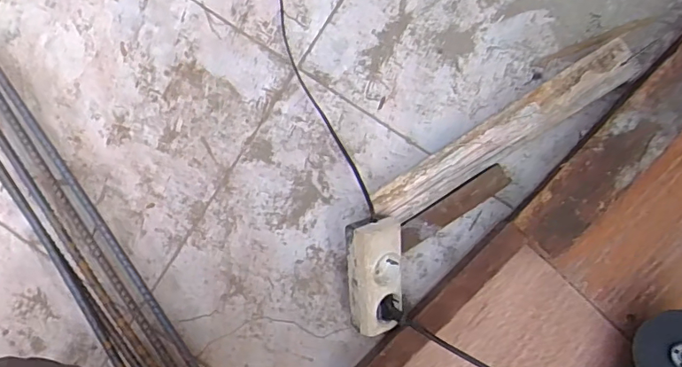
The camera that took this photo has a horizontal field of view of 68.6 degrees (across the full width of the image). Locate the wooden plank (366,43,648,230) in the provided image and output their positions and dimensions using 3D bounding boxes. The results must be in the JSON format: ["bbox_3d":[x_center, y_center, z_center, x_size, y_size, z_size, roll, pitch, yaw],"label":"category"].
[{"bbox_3d":[0.197,-0.059,0.629,0.367,0.039,0.058,-33,88,2],"label":"wooden plank"}]

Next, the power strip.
[{"bbox_3d":[0.039,0.111,0.596,0.068,0.044,0.142,2,103,3],"label":"power strip"}]

